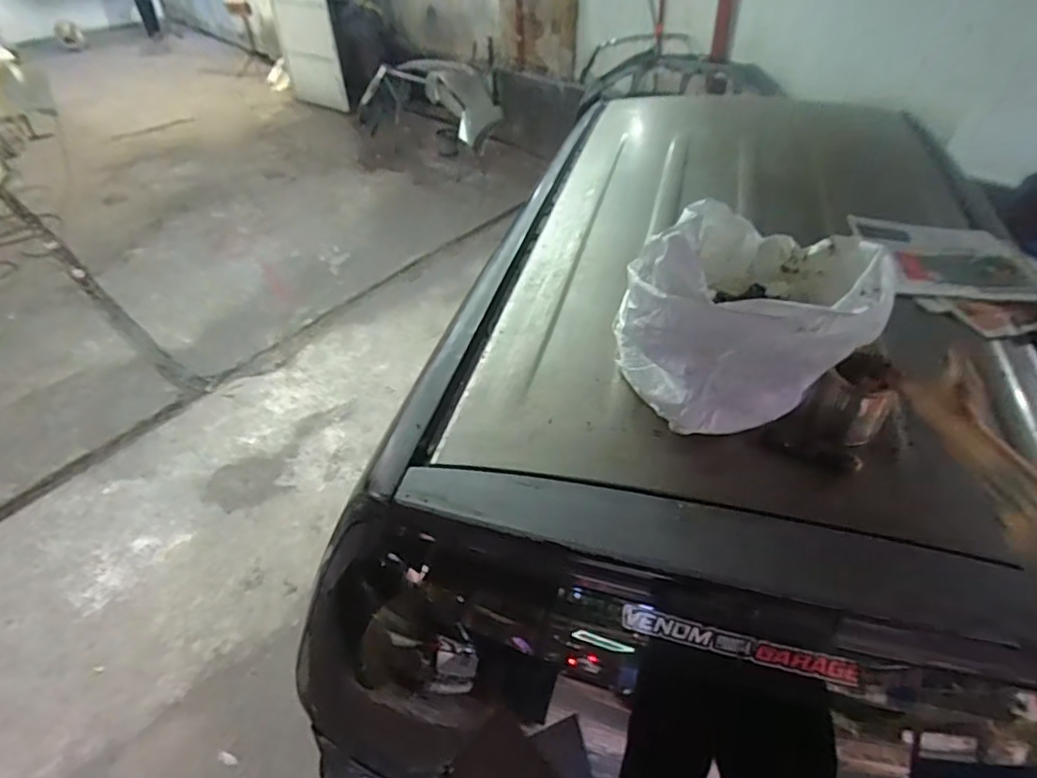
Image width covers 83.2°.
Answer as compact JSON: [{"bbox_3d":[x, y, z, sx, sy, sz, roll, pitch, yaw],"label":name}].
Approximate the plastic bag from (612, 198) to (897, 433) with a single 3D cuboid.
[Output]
[{"bbox_3d":[0.345,-0.110,0.920,0.347,0.245,0.317,14,44,20],"label":"plastic bag"}]

